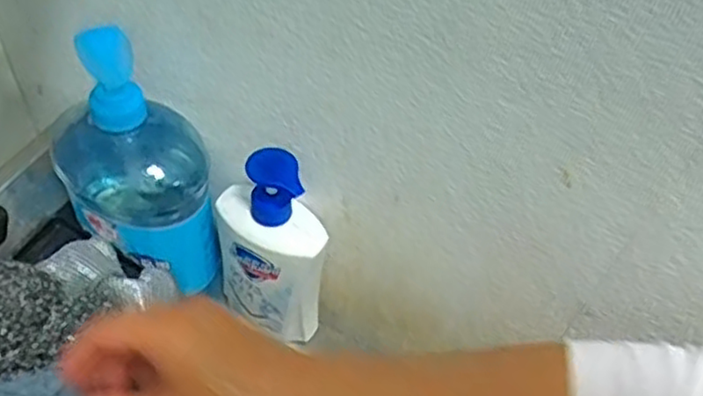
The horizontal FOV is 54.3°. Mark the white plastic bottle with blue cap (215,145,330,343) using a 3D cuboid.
[{"bbox_3d":[-0.063,0.039,0.550,0.091,0.187,0.055,27,54,15],"label":"white plastic bottle with blue cap"}]

